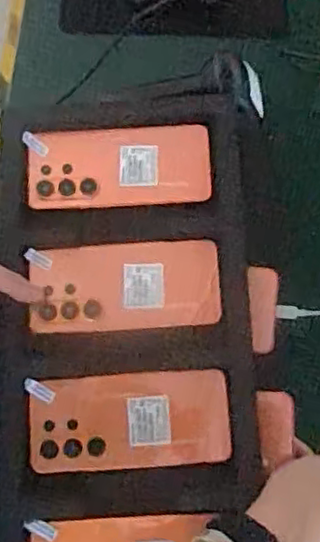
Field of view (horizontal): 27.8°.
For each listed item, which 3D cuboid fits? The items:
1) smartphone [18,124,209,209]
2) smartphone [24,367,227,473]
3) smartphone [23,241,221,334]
[{"bbox_3d":[-0.040,-0.099,0.600,0.168,0.016,0.078,-2,77,-1],"label":"smartphone"},{"bbox_3d":[-0.027,0.127,0.548,0.168,0.011,0.077,-3,77,-1],"label":"smartphone"},{"bbox_3d":[-0.032,0.014,0.573,0.165,0.009,0.075,-3,77,2],"label":"smartphone"}]

